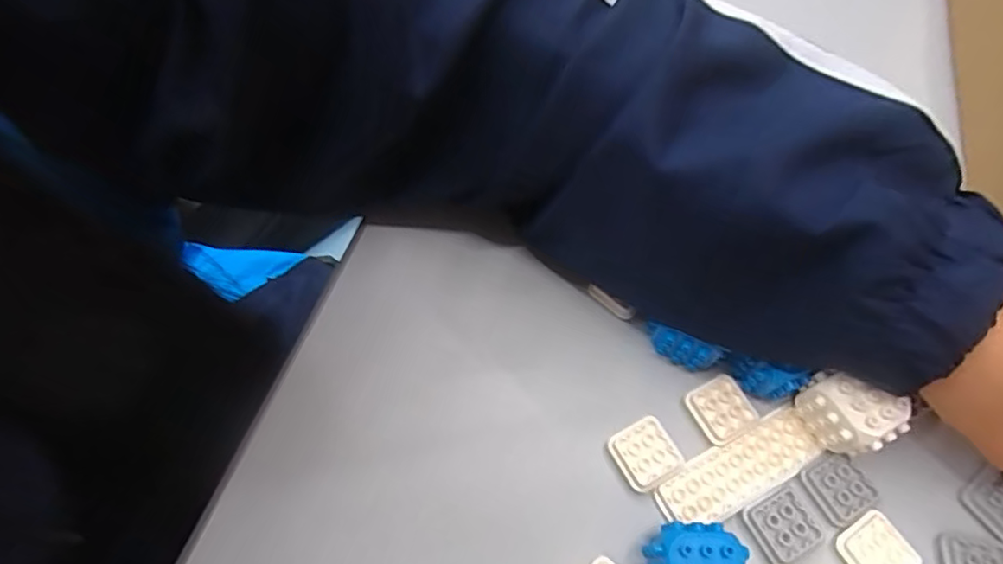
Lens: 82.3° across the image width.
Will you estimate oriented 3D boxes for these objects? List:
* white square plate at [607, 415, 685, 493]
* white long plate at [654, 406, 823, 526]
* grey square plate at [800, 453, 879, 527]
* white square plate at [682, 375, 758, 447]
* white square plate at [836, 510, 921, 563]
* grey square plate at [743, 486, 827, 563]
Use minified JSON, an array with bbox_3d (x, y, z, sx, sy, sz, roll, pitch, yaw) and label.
[{"bbox_3d":[0.066,0.079,0.265,0.027,0.007,0.028,-26,67,-13],"label":"white square plate"},{"bbox_3d":[0.108,0.087,0.262,0.078,0.004,0.026,-25,66,-13],"label":"white long plate"},{"bbox_3d":[0.151,0.091,0.256,0.026,0.004,0.025,-28,67,-14],"label":"grey square plate"},{"bbox_3d":[0.105,0.060,0.274,0.026,0.004,0.027,-28,67,-14],"label":"white square plate"},{"bbox_3d":[0.161,0.116,0.246,0.026,0.004,0.028,-28,67,-14],"label":"white square plate"},{"bbox_3d":[0.123,0.105,0.250,0.028,0.004,0.025,-25,66,-13],"label":"grey square plate"}]

